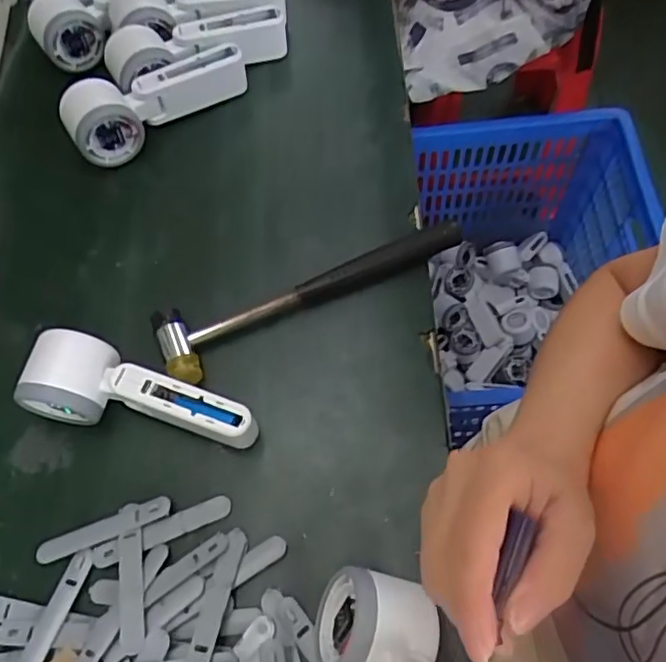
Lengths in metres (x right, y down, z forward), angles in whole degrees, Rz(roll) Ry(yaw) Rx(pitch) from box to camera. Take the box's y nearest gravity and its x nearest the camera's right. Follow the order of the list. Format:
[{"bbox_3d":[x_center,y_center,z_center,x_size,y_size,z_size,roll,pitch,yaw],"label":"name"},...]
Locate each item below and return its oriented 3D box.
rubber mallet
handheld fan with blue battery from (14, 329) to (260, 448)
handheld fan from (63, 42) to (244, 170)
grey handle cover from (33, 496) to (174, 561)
[{"bbox_3d":[-0.016,-0.034,0.468,0.244,0.028,0.052,-26,66,-10],"label":"rubber mallet"},{"bbox_3d":[-0.135,0.054,0.421,0.156,0.058,0.058,20,67,11],"label":"handheld fan with blue battery"},{"bbox_3d":[-0.156,-0.209,0.533,0.168,0.052,0.048,-35,68,-14],"label":"handheld fan"},{"bbox_3d":[-0.154,0.133,0.403,0.092,0.007,0.015,-21,54,1],"label":"grey handle cover"}]

